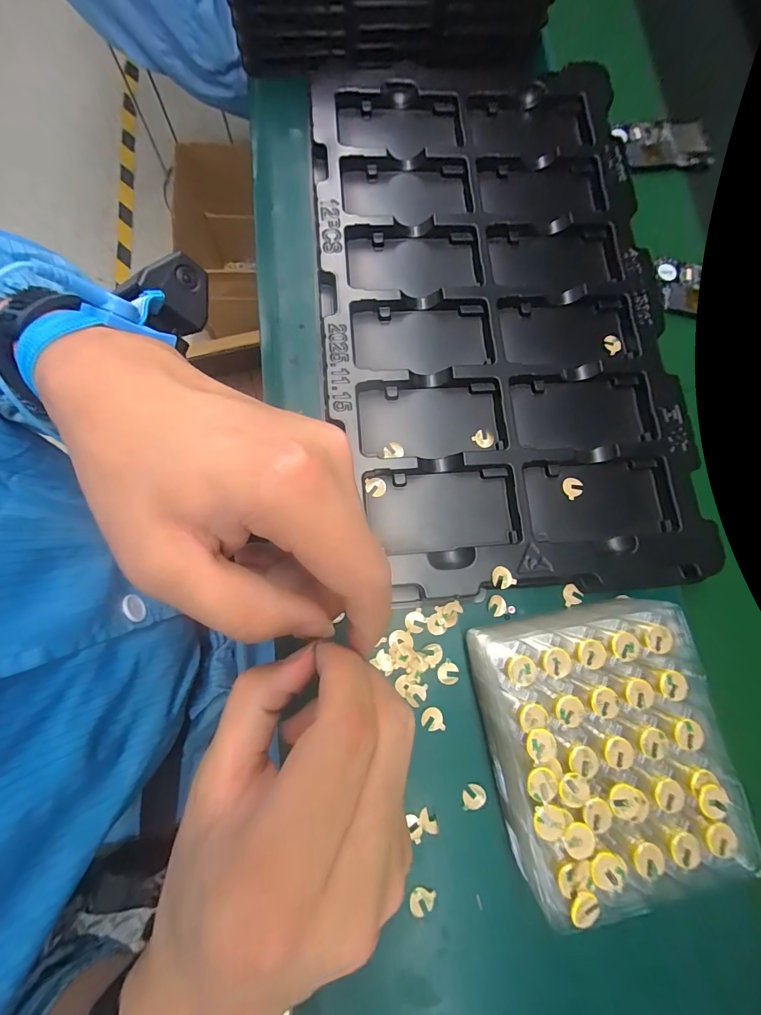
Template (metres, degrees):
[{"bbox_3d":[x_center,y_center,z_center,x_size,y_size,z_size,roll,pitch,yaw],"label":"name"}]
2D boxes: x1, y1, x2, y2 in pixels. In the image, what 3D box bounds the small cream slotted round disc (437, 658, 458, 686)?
[{"bbox_3d":[0.056,0.137,0.306,0.018,0.004,0.017,0,79,-1],"label":"small cream slotted round disc"}]

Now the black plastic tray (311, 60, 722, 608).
[{"bbox_3d":[0.107,-0.200,0.363,0.319,0.021,0.555,-5,80,-2],"label":"black plastic tray"}]

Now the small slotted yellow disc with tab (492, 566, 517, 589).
[{"bbox_3d":[0.100,0.058,0.306,0.018,0.004,0.018,0,79,-1],"label":"small slotted yellow disc with tab"}]

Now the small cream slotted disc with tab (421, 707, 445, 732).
[{"bbox_3d":[0.042,0.172,0.300,0.017,0.004,0.018,0,79,-1],"label":"small cream slotted disc with tab"}]

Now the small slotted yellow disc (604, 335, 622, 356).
[{"bbox_3d":[0.234,-0.165,0.375,0.017,0.004,0.018,0,79,-1],"label":"small slotted yellow disc"}]

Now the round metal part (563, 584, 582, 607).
[{"bbox_3d":[0.168,0.077,0.325,0.016,0.004,0.018,-6,80,-2],"label":"round metal part"}]

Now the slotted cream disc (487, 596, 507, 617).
[{"bbox_3d":[0.101,0.085,0.320,0.017,0.004,0.016,0,79,-1],"label":"slotted cream disc"}]

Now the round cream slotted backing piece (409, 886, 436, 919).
[{"bbox_3d":[0.031,0.296,0.278,0.018,0.004,0.018,0,79,-1],"label":"round cream slotted backing piece"}]

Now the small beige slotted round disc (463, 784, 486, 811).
[{"bbox_3d":[0.073,0.227,0.290,0.019,0.004,0.016,-6,80,-2],"label":"small beige slotted round disc"}]

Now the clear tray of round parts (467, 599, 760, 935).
[{"bbox_3d":[0.160,0.168,0.274,0.157,0.063,0.180,-7,80,-4],"label":"clear tray of round parts"}]

